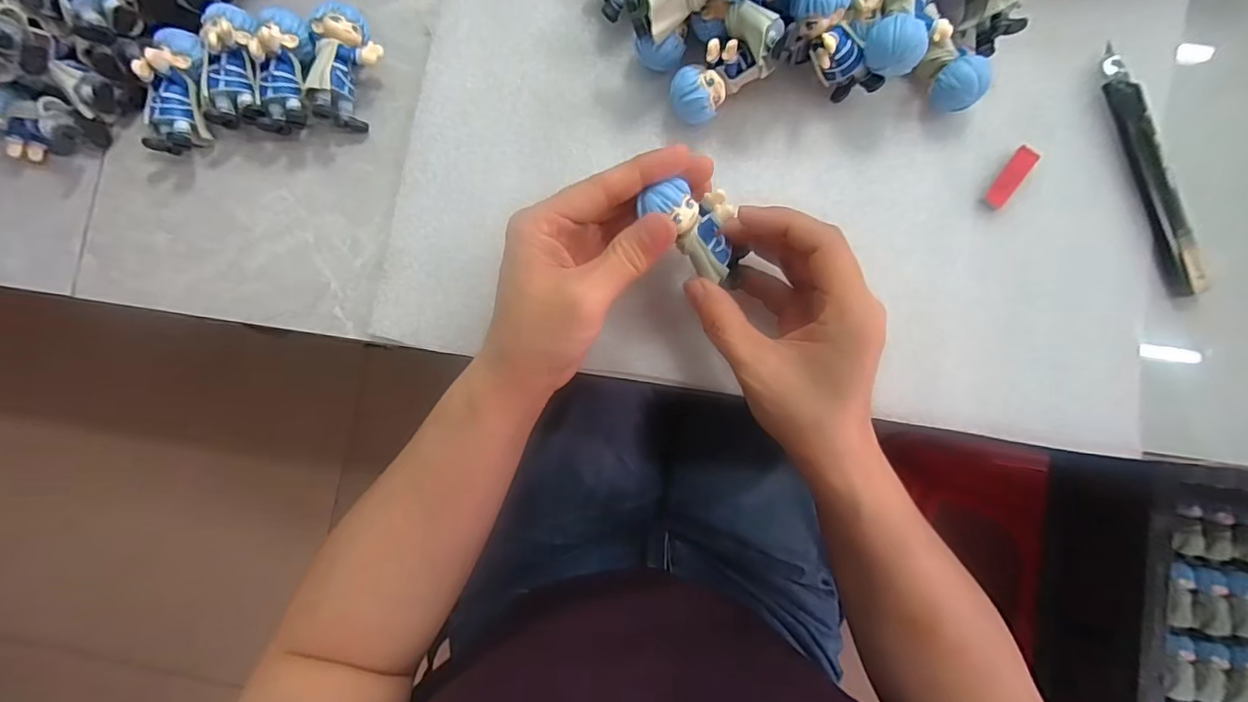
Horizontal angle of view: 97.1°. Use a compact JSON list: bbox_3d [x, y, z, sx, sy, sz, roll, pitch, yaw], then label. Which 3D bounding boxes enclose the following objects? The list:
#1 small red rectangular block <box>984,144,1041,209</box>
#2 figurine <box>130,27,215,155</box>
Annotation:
[{"bbox_3d":[0.210,-0.094,0.299,0.011,0.008,0.038,35,86,1],"label":"small red rectangular block"},{"bbox_3d":[-0.236,-0.136,0.286,0.023,0.024,0.062,8,99,-1],"label":"figurine"}]

